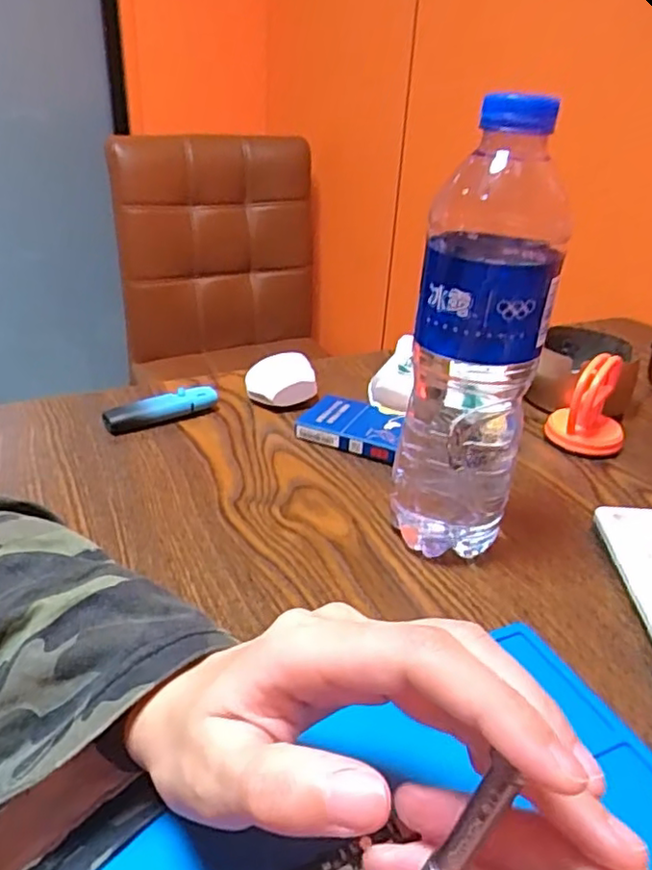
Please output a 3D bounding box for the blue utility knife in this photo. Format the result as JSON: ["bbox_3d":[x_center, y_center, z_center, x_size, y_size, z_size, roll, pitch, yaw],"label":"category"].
[{"bbox_3d":[-0.120,-0.019,0.481,0.085,0.018,0.017,-16,35,-29],"label":"blue utility knife"}]

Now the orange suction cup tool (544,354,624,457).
[{"bbox_3d":[0.193,-0.024,0.471,0.052,0.067,0.045,15,32,19],"label":"orange suction cup tool"}]

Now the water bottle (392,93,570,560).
[{"bbox_3d":[0.075,-0.040,0.330,0.063,0.224,0.063,10,31,11],"label":"water bottle"}]

